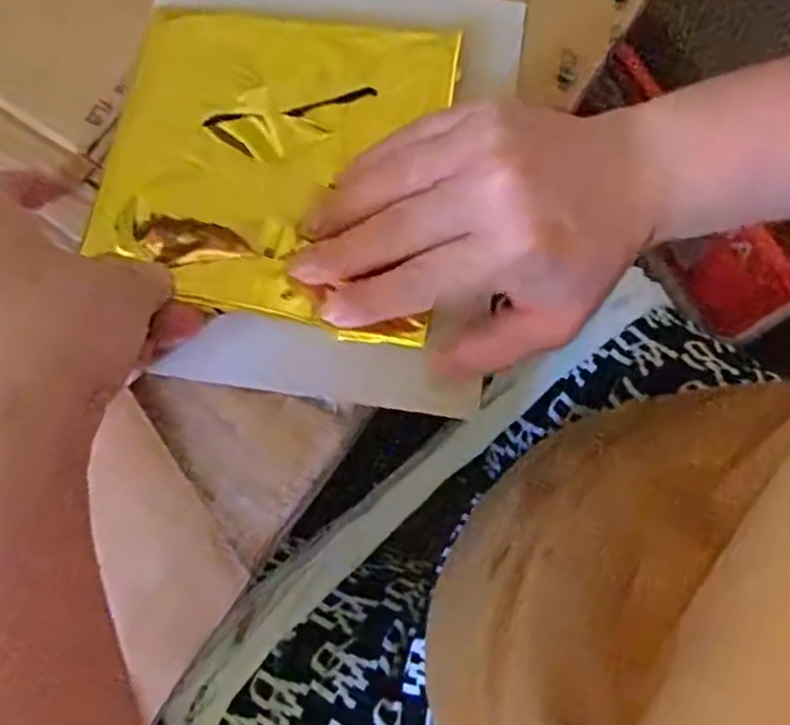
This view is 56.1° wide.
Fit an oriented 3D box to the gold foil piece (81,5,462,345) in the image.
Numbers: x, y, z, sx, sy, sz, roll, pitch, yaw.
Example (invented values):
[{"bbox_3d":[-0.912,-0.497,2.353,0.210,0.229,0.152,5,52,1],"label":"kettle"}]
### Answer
[{"bbox_3d":[-0.047,-0.086,0.306,0.130,0.019,0.136,10,76,2],"label":"gold foil piece"}]

